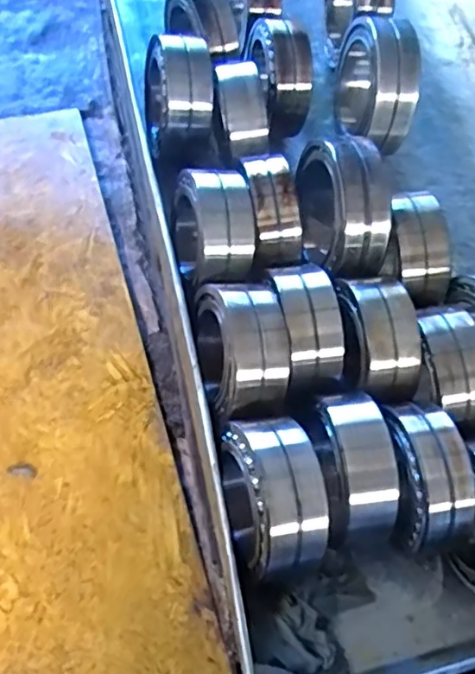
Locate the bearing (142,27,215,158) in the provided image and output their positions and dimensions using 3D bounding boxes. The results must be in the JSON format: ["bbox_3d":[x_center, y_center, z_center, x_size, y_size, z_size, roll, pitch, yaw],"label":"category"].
[{"bbox_3d":[-0.082,-0.349,0.857,0.081,0.133,0.156,-7,65,-11],"label":"bearing"}]

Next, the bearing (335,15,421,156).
[{"bbox_3d":[0.204,-0.388,0.925,0.078,0.197,0.206,-5,64,-10],"label":"bearing"}]

